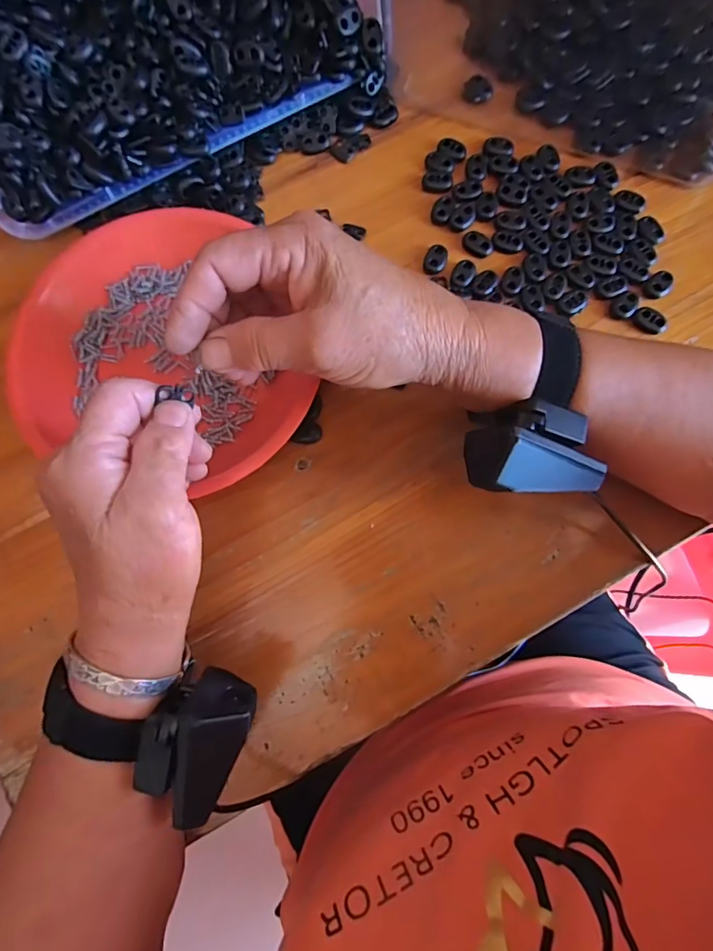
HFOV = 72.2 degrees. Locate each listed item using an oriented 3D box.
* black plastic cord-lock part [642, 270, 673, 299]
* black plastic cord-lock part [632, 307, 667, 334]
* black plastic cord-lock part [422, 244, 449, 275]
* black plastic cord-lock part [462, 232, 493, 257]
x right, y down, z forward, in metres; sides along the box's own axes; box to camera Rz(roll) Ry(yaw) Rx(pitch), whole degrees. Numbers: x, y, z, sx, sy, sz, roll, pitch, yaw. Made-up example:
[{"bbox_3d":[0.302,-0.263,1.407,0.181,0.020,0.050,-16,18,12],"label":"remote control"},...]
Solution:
[{"bbox_3d":[0.207,-0.130,0.334,0.023,0.005,0.016,-39,82,-7],"label":"black plastic cord-lock part"},{"bbox_3d":[0.198,-0.104,0.329,0.022,0.005,0.013,39,82,6],"label":"black plastic cord-lock part"},{"bbox_3d":[0.055,-0.151,0.340,0.015,0.005,0.020,18,80,3],"label":"black plastic cord-lock part"},{"bbox_3d":[0.085,-0.162,0.341,0.022,0.004,0.016,33,81,6],"label":"black plastic cord-lock part"}]

